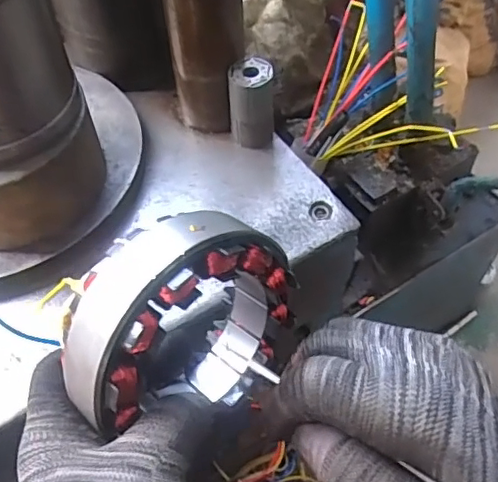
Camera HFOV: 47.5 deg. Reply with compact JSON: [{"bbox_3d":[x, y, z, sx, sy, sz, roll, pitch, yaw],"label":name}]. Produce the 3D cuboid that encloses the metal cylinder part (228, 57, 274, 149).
[{"bbox_3d":[0.003,-0.121,0.502,0.038,0.072,0.034,1,54,3],"label":"metal cylinder part"}]

